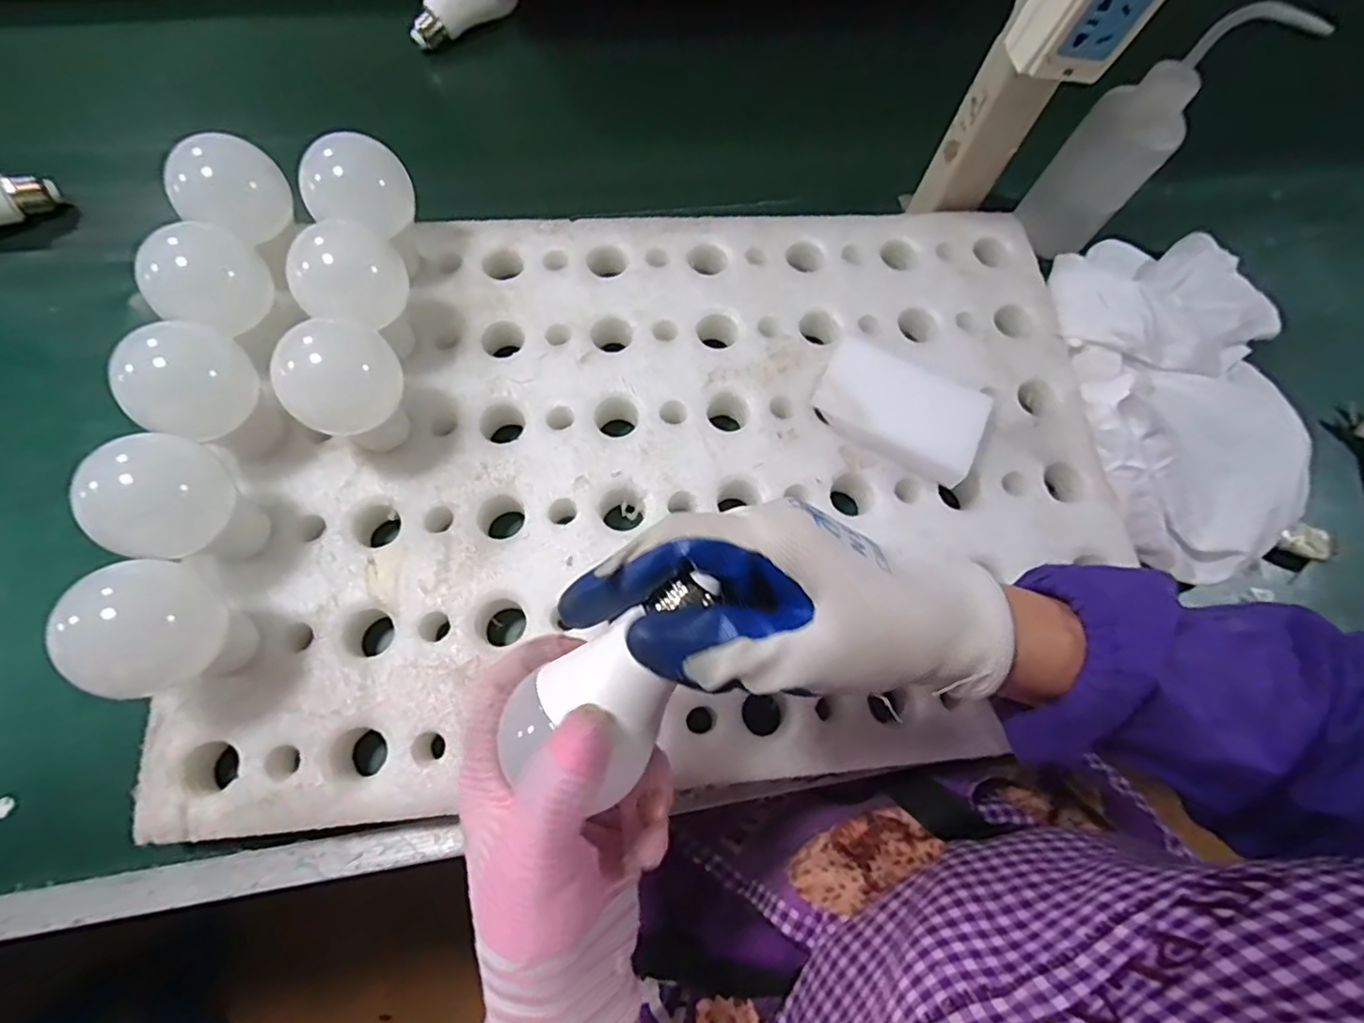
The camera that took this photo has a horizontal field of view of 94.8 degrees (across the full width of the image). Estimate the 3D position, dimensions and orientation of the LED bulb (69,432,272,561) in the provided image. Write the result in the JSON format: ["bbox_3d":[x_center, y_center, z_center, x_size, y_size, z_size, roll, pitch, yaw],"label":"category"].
[{"bbox_3d":[-0.247,-0.001,0.315,0.051,0.075,0.055,1,72,-4],"label":"LED bulb"}]

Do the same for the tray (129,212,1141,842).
[{"bbox_3d":[-0.002,-0.031,0.388,0.538,0.031,0.379,-3,70,-3],"label":"tray"}]

